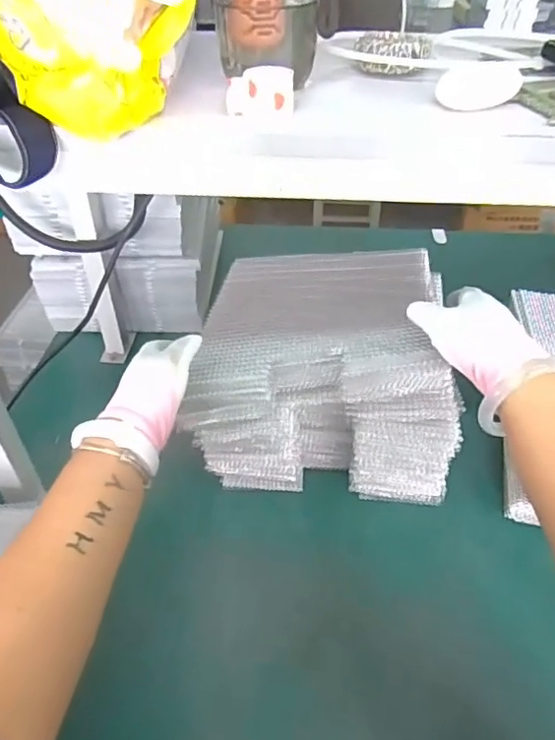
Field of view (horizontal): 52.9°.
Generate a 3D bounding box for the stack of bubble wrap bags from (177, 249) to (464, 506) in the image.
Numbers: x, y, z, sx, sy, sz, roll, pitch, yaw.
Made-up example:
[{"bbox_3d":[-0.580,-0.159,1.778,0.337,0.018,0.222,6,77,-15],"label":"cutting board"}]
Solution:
[{"bbox_3d":[0.051,-0.030,0.705,0.279,0.211,0.325,0,42,2],"label":"stack of bubble wrap bags"}]

